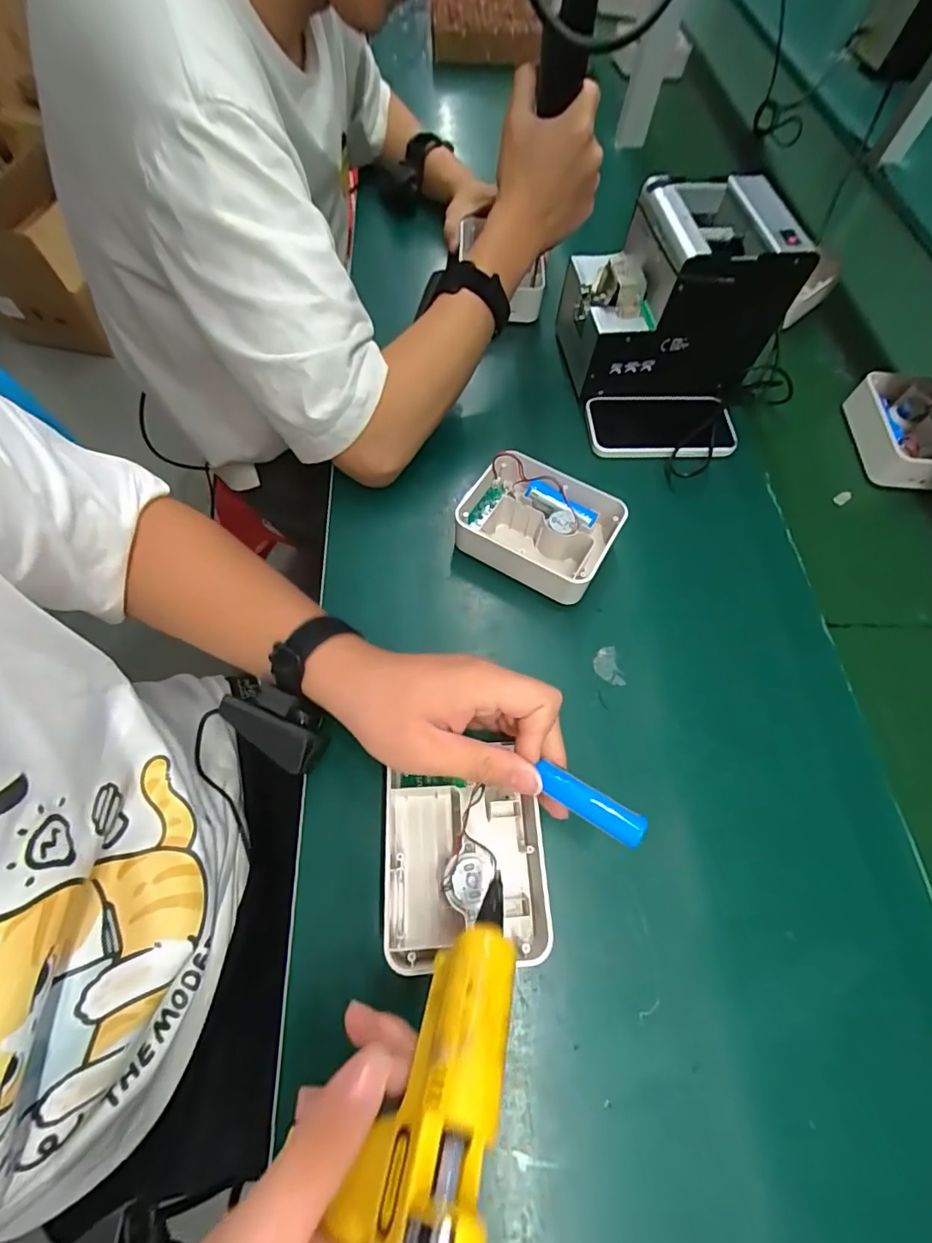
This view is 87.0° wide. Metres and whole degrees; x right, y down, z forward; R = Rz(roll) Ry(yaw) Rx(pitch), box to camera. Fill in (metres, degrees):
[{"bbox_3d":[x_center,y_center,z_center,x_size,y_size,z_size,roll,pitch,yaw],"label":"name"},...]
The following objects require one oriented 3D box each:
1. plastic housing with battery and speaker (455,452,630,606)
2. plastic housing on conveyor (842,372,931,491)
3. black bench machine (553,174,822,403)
[{"bbox_3d":[0.063,-0.083,0.435,0.125,0.054,0.096,29,66,10],"label":"plastic housing with battery and speaker"},{"bbox_3d":[0.478,-0.209,0.525,0.096,0.046,0.132,6,64,-1],"label":"plastic housing on conveyor"},{"bbox_3d":[0.209,-0.329,0.507,0.193,0.155,0.139,-3,64,-5],"label":"black bench machine"}]

